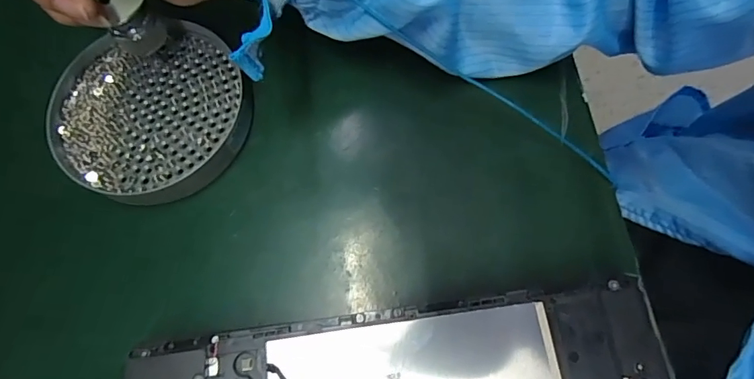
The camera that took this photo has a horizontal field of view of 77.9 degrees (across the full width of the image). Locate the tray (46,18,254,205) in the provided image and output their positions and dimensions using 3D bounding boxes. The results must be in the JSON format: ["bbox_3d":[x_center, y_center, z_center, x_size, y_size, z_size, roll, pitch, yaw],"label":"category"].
[{"bbox_3d":[-0.136,-0.048,0.286,0.112,0.017,0.115,-1,70,3],"label":"tray"}]

